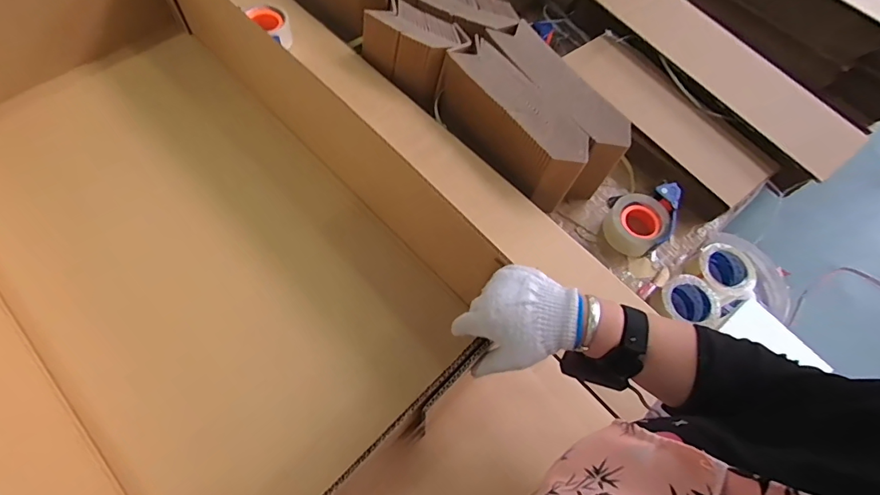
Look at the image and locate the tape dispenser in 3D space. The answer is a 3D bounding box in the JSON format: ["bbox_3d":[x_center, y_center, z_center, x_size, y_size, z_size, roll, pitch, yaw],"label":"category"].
[{"bbox_3d":[0.391,-0.054,0.876,0.137,0.058,0.133,-1,64,-5],"label":"tape dispenser"}]

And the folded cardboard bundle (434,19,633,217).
[{"bbox_3d":[0.178,-0.245,0.894,0.183,0.166,0.340,-34,71,-19],"label":"folded cardboard bundle"}]

